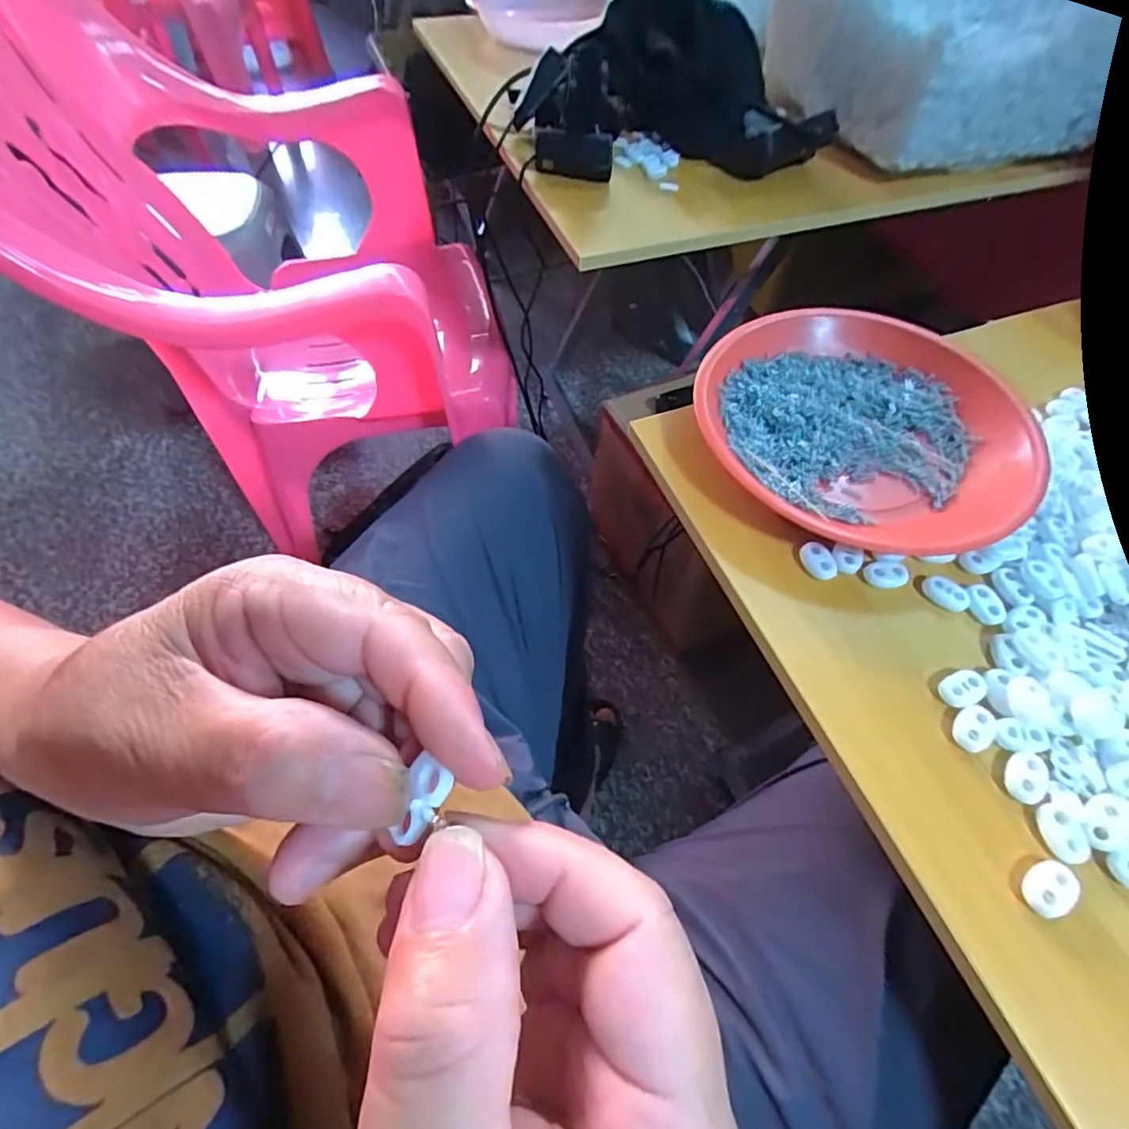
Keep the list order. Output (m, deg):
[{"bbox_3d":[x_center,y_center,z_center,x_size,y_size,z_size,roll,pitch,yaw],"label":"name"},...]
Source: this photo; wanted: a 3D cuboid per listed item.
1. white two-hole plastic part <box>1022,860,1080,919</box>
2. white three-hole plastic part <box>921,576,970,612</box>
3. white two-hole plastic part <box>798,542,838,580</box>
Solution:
[{"bbox_3d":[0.191,0.127,0.223,0.023,0.004,0.016,-24,62,-16],"label":"white two-hole plastic part"},{"bbox_3d":[0.198,0.014,0.292,0.023,0.004,0.015,36,64,18],"label":"white three-hole plastic part"},{"bbox_3d":[0.136,-0.002,0.301,0.015,0.006,0.021,-14,60,-11],"label":"white two-hole plastic part"}]

